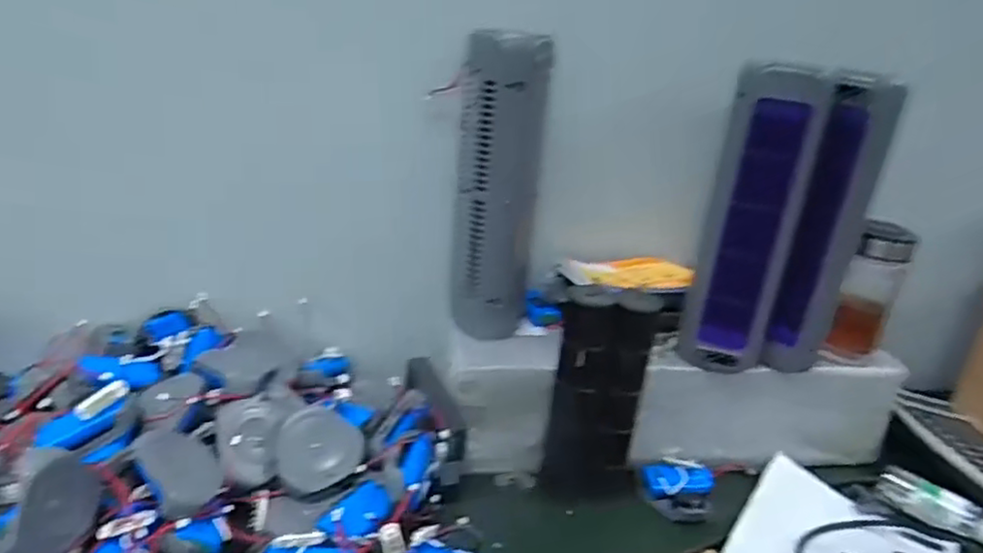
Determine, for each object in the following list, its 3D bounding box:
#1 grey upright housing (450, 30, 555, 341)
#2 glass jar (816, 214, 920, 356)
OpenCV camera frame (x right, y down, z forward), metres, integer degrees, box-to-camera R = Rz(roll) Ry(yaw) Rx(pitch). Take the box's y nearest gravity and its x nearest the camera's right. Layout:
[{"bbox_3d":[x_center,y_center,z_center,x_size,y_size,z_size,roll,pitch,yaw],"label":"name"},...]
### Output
[{"bbox_3d":[0.006,-0.087,0.675,0.088,0.291,0.058,7,22,0],"label":"grey upright housing"},{"bbox_3d":[0.414,0.014,0.742,0.053,0.145,0.053,6,22,-3],"label":"glass jar"}]

